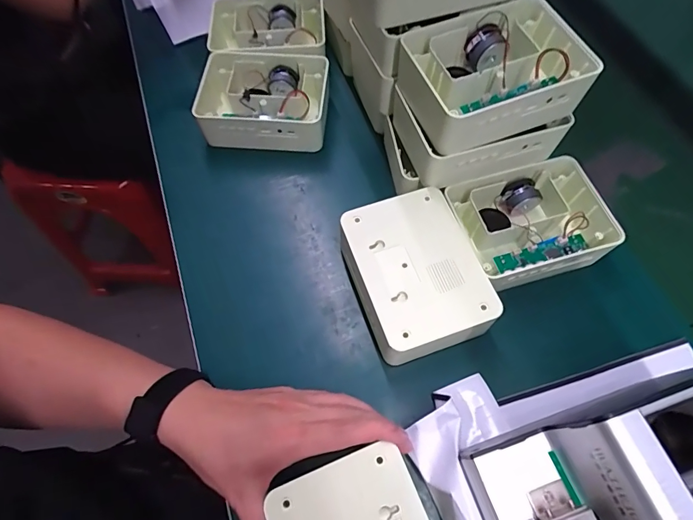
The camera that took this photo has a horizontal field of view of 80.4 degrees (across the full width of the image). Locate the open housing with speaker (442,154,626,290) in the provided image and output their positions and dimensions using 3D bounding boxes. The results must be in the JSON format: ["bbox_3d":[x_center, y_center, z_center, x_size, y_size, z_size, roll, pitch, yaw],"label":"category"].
[{"bbox_3d":[0.184,-0.036,0.408,0.140,0.047,0.104,-15,65,-8],"label":"open housing with speaker"}]

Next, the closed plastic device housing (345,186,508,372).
[{"bbox_3d":[0.061,0.015,0.383,0.107,0.059,0.139,-16,66,-7],"label":"closed plastic device housing"}]

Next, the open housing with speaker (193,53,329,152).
[{"bbox_3d":[-0.102,-0.192,0.492,0.158,0.051,0.109,3,64,1],"label":"open housing with speaker"}]

